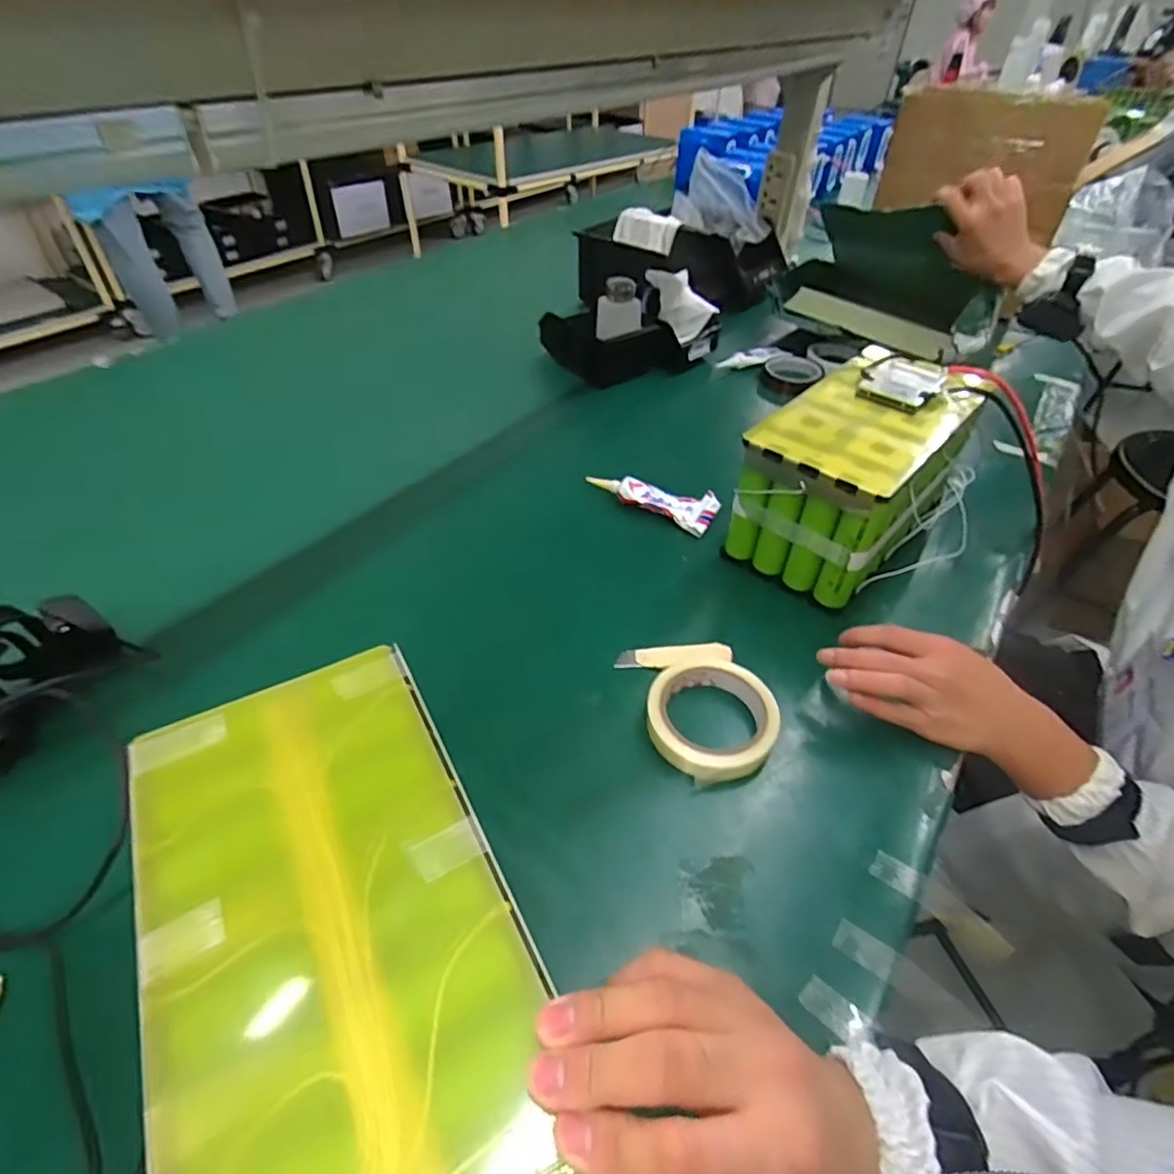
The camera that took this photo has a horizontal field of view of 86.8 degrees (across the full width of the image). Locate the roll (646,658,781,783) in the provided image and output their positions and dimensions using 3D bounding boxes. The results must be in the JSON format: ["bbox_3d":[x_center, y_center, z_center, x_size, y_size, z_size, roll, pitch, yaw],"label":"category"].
[{"bbox_3d":[0.101,0.105,0.501,0.102,0.026,0.099,2,45,-2],"label":"roll"}]

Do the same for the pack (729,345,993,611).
[{"bbox_3d":[0.282,-0.121,0.645,0.264,0.155,0.143,-33,54,-32],"label":"pack"}]

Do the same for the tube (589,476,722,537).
[{"bbox_3d":[0.077,-0.104,0.717,0.149,0.022,0.049,26,49,21],"label":"tube"}]

